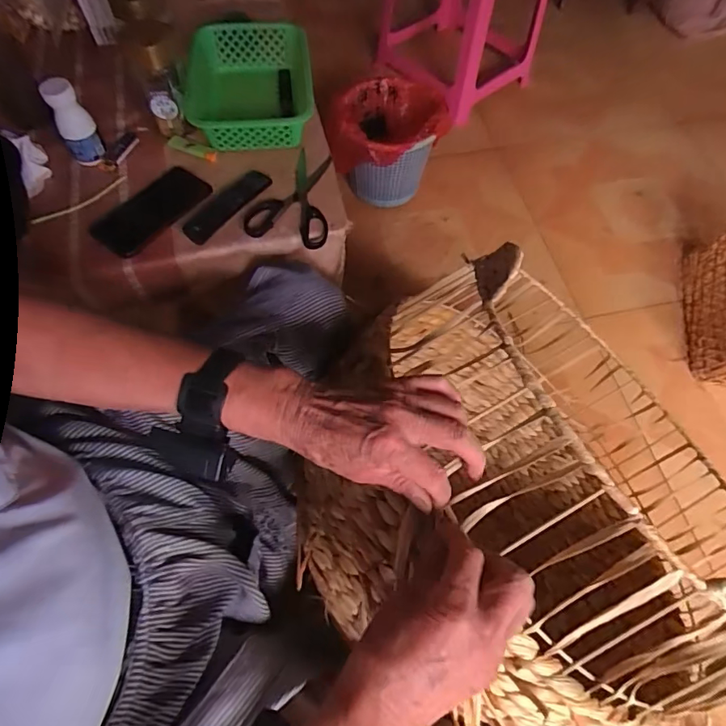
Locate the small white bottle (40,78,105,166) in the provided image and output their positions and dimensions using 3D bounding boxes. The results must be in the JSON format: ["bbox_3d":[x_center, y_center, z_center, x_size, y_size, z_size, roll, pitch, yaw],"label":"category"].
[{"bbox_3d":[-0.403,-0.333,0.672,0.045,0.111,0.036,-37,70,-18],"label":"small white bottle"}]

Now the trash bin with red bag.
[{"bbox_3d":[0.057,-0.540,1.210,0.258,0.227,0.246,1,64,-1],"label":"trash bin with red bag"}]

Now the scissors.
[{"bbox_3d":[-0.099,-0.244,0.699,0.114,0.015,0.173,8,64,3],"label":"scissors"}]

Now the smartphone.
[{"bbox_3d":[-0.292,-0.214,0.674,0.083,0.015,0.168,32,67,14],"label":"smartphone"}]

